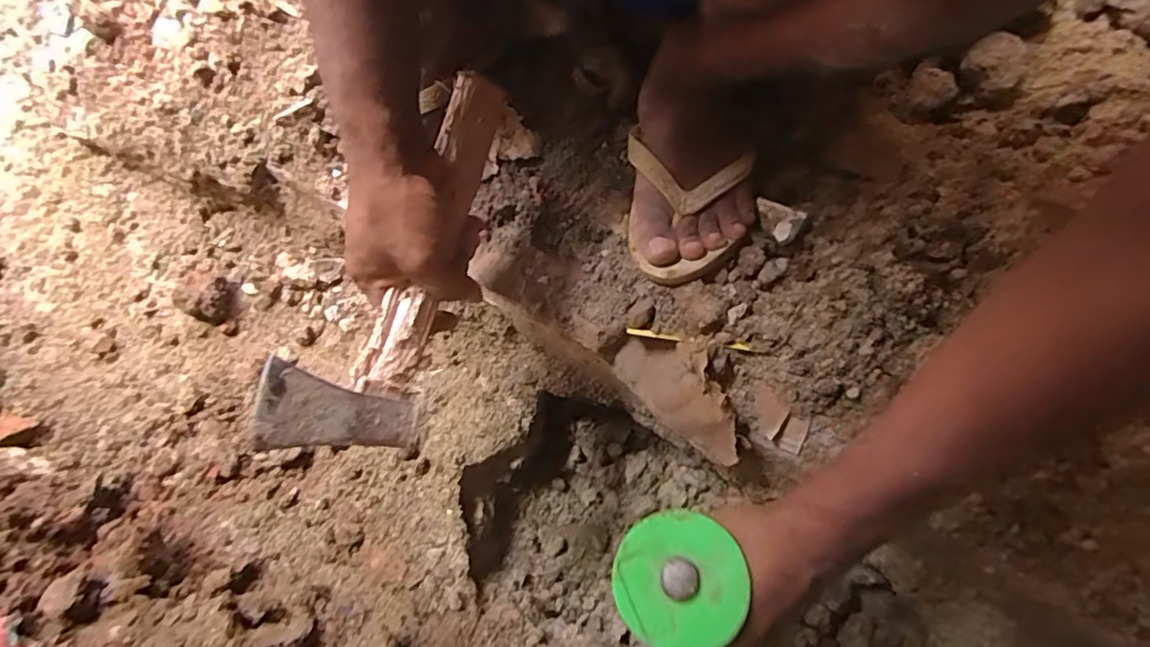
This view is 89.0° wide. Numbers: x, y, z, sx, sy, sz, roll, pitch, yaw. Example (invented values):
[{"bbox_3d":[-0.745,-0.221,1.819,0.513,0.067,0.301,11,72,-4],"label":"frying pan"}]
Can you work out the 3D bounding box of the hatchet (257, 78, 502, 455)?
[{"bbox_3d":[-0.127,-0.049,0.401,0.095,0.032,0.272,21,81,-33],"label":"hatchet"}]

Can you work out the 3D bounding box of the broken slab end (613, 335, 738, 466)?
[{"bbox_3d":[0.093,0.060,0.480,0.126,0.081,0.017,48,47,2],"label":"broken slab end"}]

